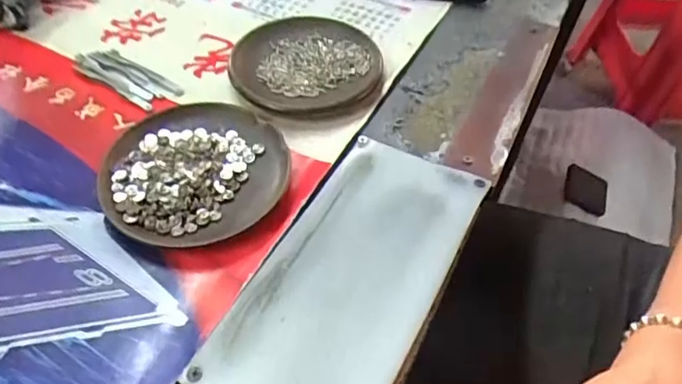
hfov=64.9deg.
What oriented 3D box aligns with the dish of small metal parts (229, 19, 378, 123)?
[{"bbox_3d":[-0.026,-0.099,0.416,0.111,0.014,0.118,1,51,-2],"label":"dish of small metal parts"}]

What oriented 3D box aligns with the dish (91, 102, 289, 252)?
[{"bbox_3d":[-0.094,-0.015,0.347,0.116,0.018,0.110,1,51,-2],"label":"dish"}]

